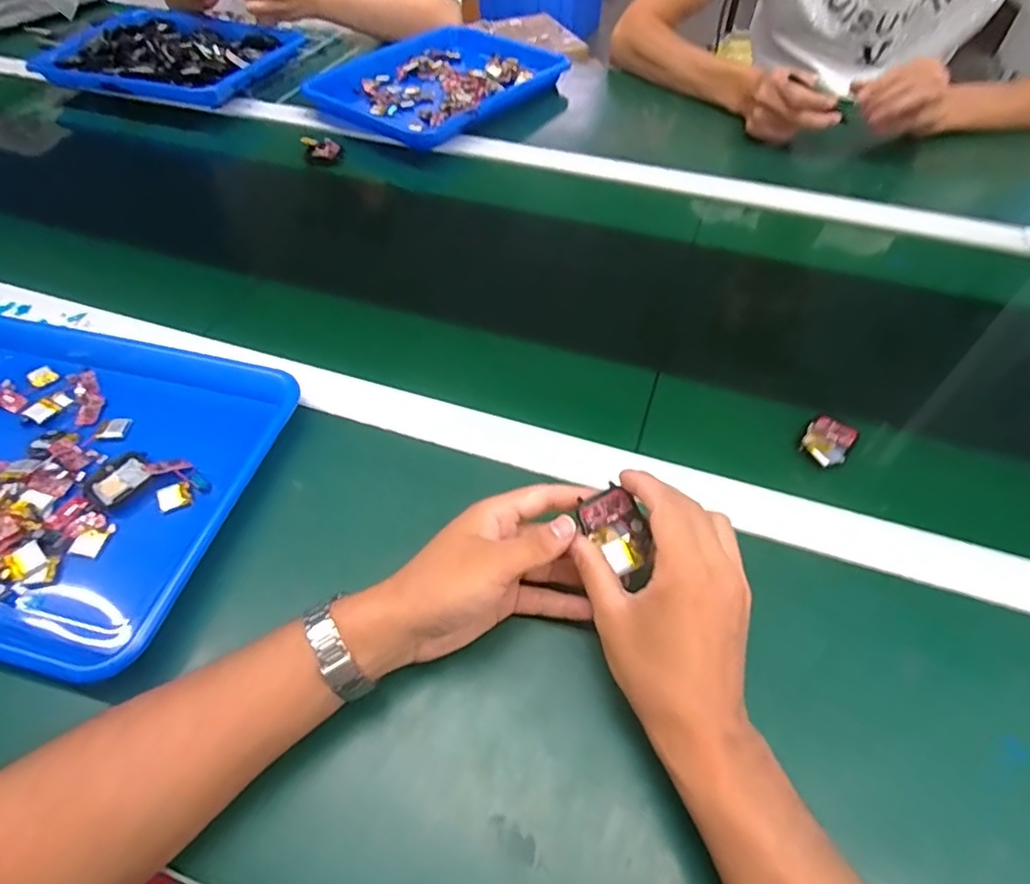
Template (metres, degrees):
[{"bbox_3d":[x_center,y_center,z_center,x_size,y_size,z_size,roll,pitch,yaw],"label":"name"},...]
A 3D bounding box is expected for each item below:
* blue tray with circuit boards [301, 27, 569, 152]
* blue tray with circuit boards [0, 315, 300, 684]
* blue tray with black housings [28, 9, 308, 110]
[{"bbox_3d":[-0.102,-0.505,0.814,0.254,0.034,0.314,33,60,23],"label":"blue tray with circuit boards"},{"bbox_3d":[-0.352,0.019,0.436,0.325,0.037,0.250,12,54,9],"label":"blue tray with circuit boards"},{"bbox_3d":[-0.486,-0.570,0.845,0.316,0.041,0.233,14,54,10],"label":"blue tray with black housings"}]

